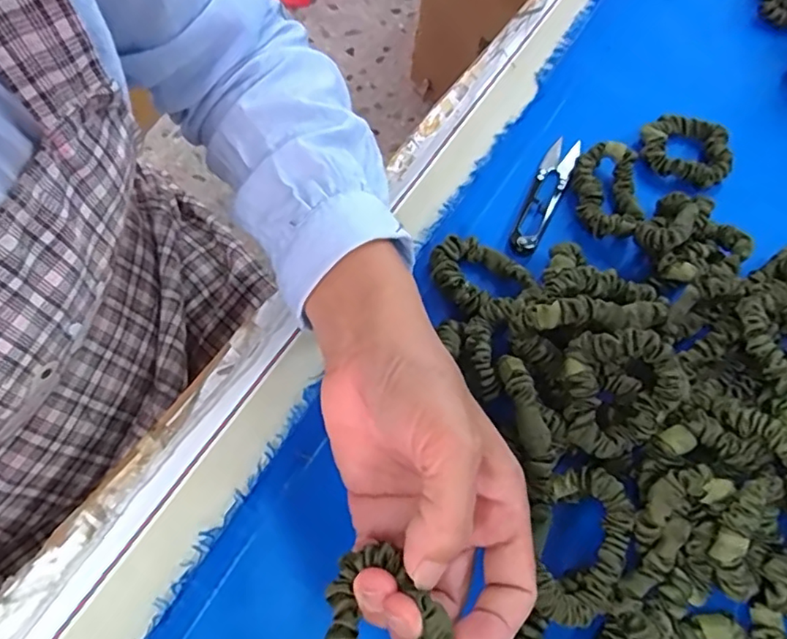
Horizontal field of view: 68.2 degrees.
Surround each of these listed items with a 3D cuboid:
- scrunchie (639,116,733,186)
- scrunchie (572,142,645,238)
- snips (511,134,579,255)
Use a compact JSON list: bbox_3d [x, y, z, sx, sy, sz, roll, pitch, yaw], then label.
[{"bbox_3d":[0.209,-0.123,0.418,0.061,0.016,0.052,10,68,1],"label":"scrunchie"},{"bbox_3d":[0.143,-0.087,0.392,0.040,0.017,0.067,5,68,-1],"label":"scrunchie"},{"bbox_3d":[0.104,-0.084,0.403,0.020,0.014,0.101,25,69,7],"label":"snips"}]

